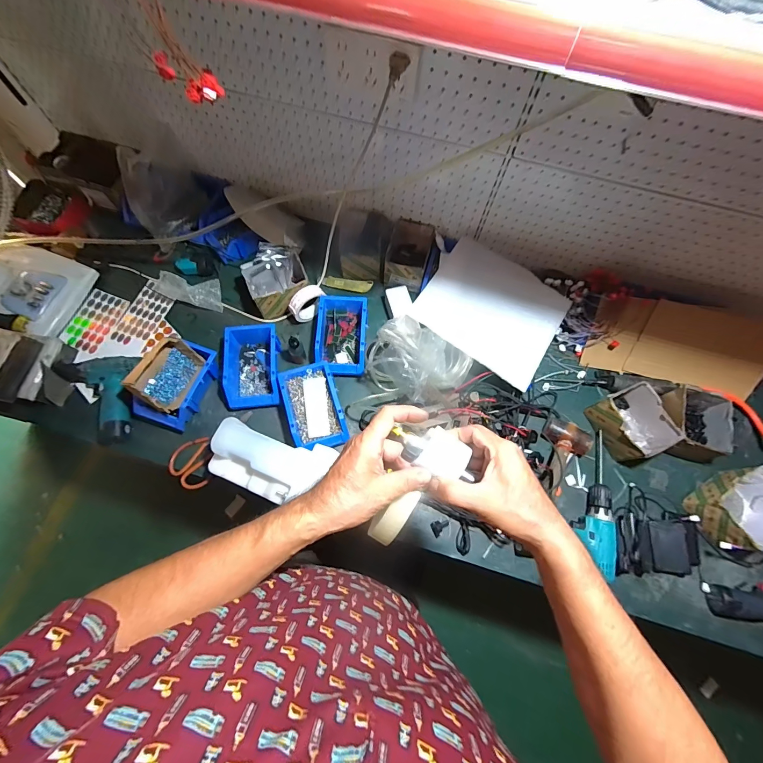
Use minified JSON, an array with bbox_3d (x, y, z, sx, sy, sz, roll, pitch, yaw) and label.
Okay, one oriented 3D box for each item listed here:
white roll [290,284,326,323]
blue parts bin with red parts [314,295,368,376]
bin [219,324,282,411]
[{"bbox_3d":[-0.179,-0.193,0.852,0.098,0.081,0.046,-29,73,-12],"label":"white roll"},{"bbox_3d":[-0.093,-0.108,0.829,0.114,0.066,0.187,3,69,-1],"label":"blue parts bin with red parts"},{"bbox_3d":[-0.304,-0.037,0.805,0.143,0.072,0.194,-7,70,-5],"label":"bin"}]

